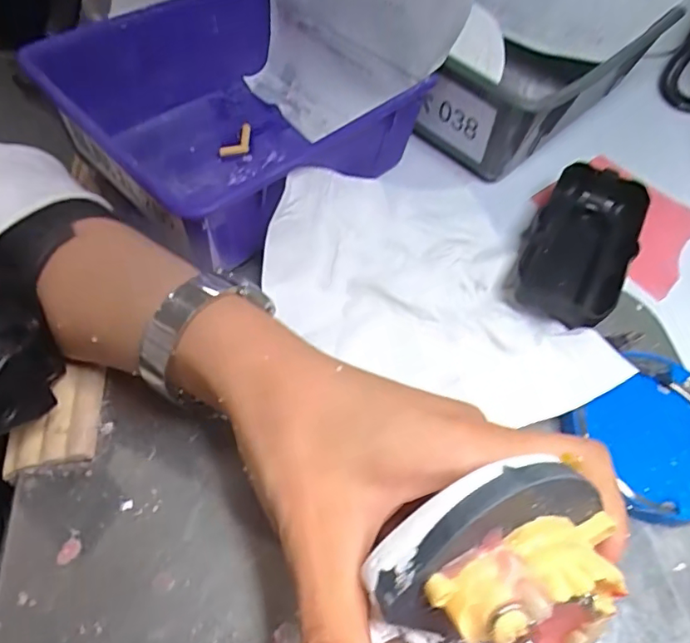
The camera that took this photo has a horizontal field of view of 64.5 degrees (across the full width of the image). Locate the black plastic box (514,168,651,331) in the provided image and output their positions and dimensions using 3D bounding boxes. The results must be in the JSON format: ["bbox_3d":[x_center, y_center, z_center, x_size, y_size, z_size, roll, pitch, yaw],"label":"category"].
[{"bbox_3d":[0.134,-0.045,0.311,0.053,0.023,0.105,23,58,11],"label":"black plastic box"}]

